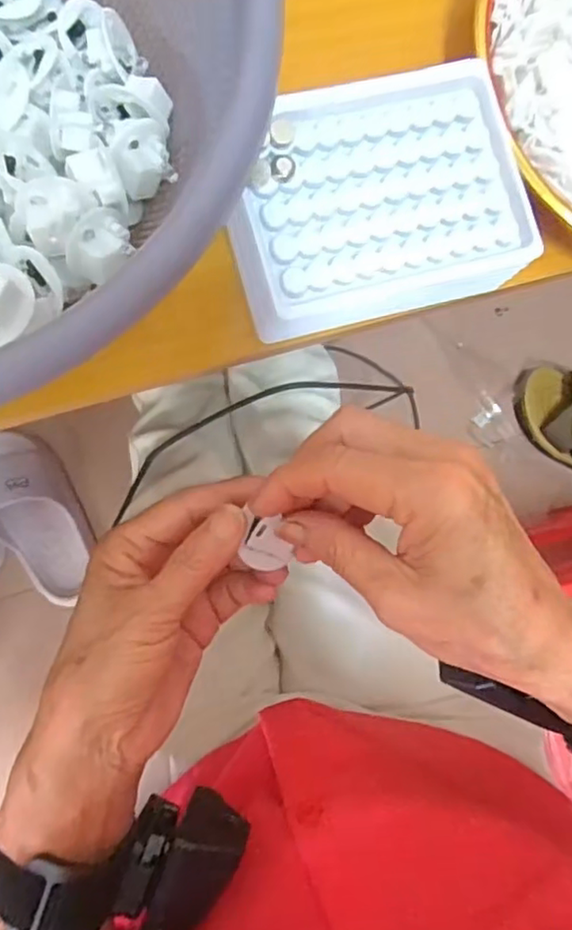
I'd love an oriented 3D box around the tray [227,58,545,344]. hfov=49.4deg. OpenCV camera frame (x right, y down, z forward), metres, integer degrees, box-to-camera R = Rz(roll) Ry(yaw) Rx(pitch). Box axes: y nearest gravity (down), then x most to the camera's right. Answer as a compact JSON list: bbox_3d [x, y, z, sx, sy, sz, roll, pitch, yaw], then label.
[{"bbox_3d":[0.042,-0.122,0.284,0.139,0.010,0.103,-16,88,-9],"label":"tray"}]

